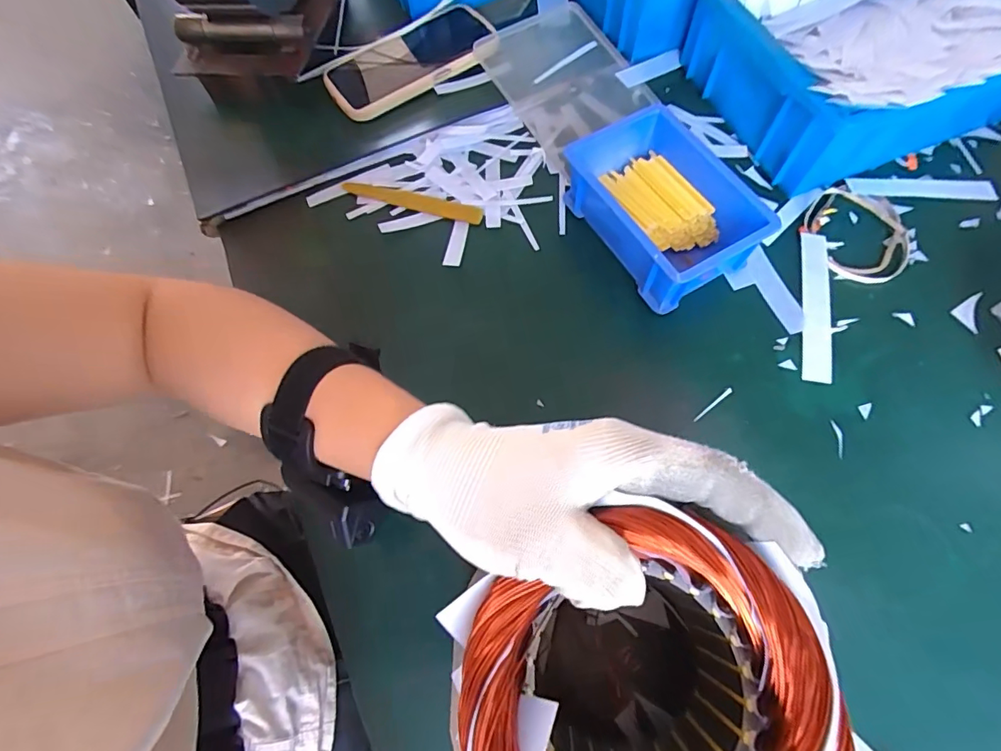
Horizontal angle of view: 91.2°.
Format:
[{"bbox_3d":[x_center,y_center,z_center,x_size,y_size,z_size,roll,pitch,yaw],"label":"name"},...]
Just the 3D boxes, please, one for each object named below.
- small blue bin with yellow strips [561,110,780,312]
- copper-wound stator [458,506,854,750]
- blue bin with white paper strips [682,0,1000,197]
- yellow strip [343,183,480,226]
[{"bbox_3d":[0.121,-0.129,0.386,0.108,0.055,0.147,-31,69,-11],"label":"small blue bin with yellow strips"},{"bbox_3d":[0.053,0.138,0.227,0.124,0.142,0.117,-1,67,2],"label":"copper-wound stator"},{"bbox_3d":[0.331,-0.278,0.412,0.278,0.105,0.231,-23,68,-8],"label":"blue bin with white paper strips"},{"bbox_3d":[-0.076,-0.154,0.434,0.126,0.004,0.021,17,70,8],"label":"yellow strip"}]

